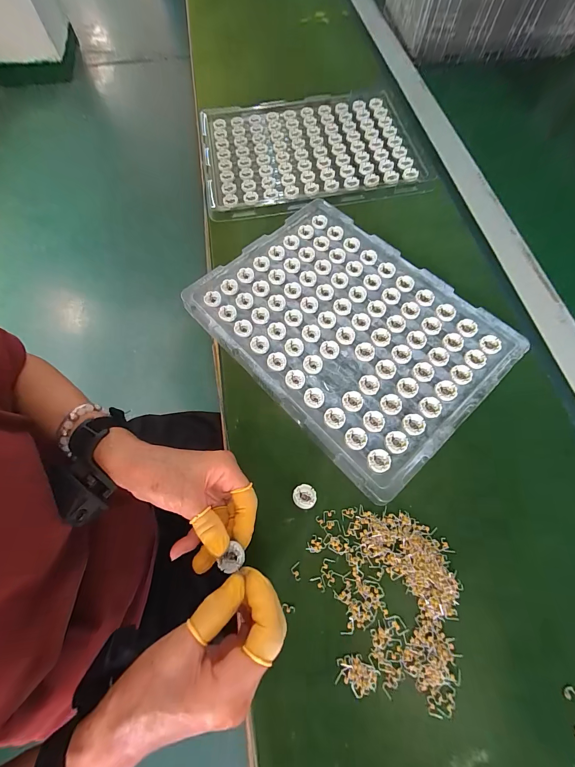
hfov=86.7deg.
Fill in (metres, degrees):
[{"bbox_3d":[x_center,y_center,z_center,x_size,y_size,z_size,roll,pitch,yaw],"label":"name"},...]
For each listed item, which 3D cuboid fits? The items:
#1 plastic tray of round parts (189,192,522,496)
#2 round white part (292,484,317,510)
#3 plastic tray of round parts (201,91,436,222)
[{"bbox_3d":[0.071,-0.078,0.373,0.255,0.017,0.337,-40,73,-15],"label":"plastic tray of round parts"},{"bbox_3d":[0.017,0.113,0.305,0.023,0.010,0.023,0,68,0],"label":"round white part"},{"bbox_3d":[0.037,-0.389,0.505,0.344,0.015,0.261,-7,68,-3],"label":"plastic tray of round parts"}]

